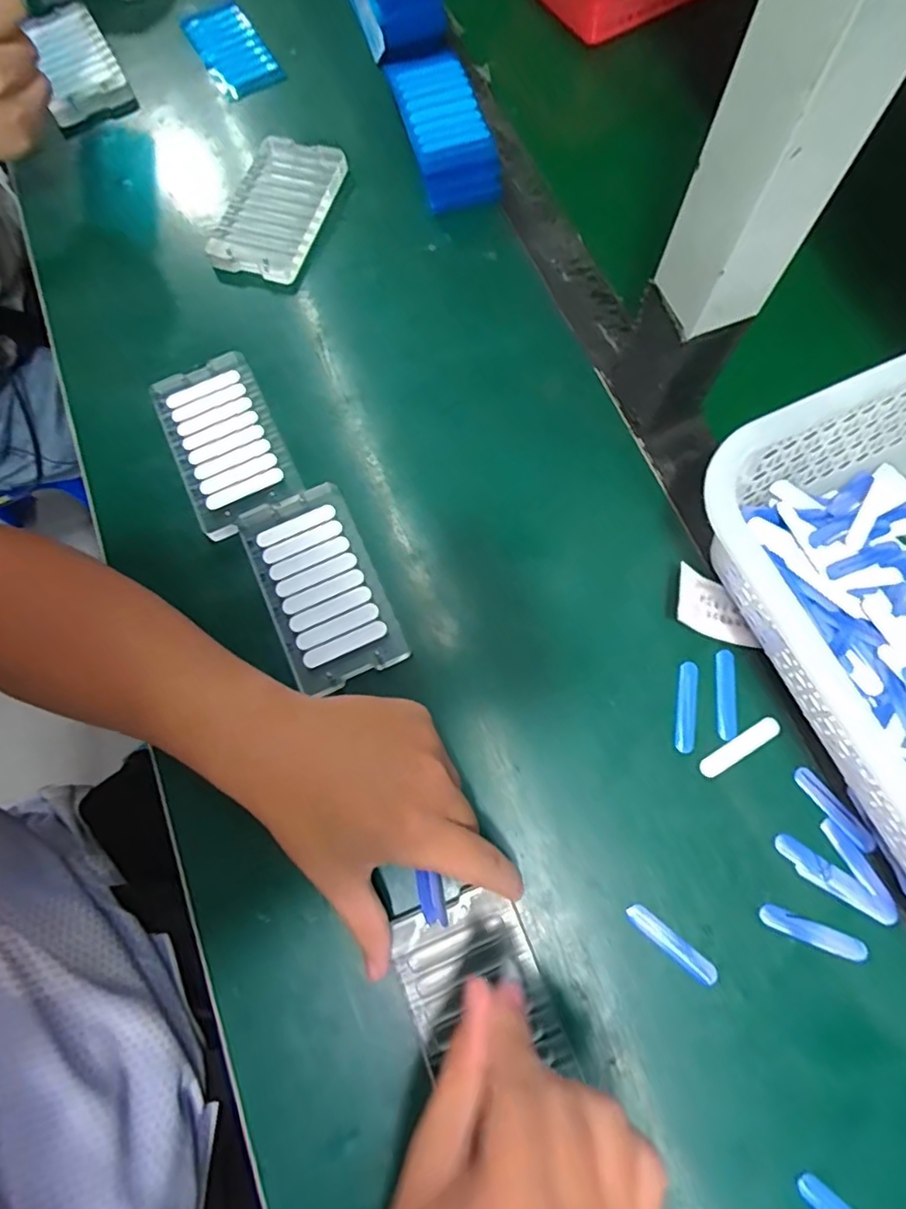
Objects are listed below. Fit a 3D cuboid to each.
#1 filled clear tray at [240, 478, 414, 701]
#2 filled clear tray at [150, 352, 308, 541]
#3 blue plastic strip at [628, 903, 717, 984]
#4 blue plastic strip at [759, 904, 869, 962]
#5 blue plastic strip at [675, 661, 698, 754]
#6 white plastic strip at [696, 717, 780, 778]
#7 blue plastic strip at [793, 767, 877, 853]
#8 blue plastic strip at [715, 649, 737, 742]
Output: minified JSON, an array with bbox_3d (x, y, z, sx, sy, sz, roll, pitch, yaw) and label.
[{"bbox_3d":[-0.080,-0.012,0.369,0.067,0.013,0.122,-24,74,-6],"label":"filled clear tray"},{"bbox_3d":[-0.149,-0.107,0.397,0.066,0.013,0.118,-26,75,-6],"label":"filled clear tray"},{"bbox_3d":[0.113,0.174,0.310,0.051,0.004,0.012,38,78,11],"label":"blue plastic strip"},{"bbox_3d":[0.184,0.168,0.308,0.052,0.004,0.012,18,75,6],"label":"blue plastic strip"},{"bbox_3d":[0.134,0.058,0.343,0.011,0.004,0.051,9,74,4],"label":"blue plastic strip"},{"bbox_3d":[0.160,0.079,0.335,0.052,0.004,0.011,-31,75,-8],"label":"white plastic strip"},{"bbox_3d":[0.206,0.109,0.324,0.012,0.004,0.051,-39,76,-10],"label":"blue plastic strip"},{"bbox_3d":[0.156,0.051,0.343,0.011,0.004,0.050,4,74,3],"label":"blue plastic strip"}]

